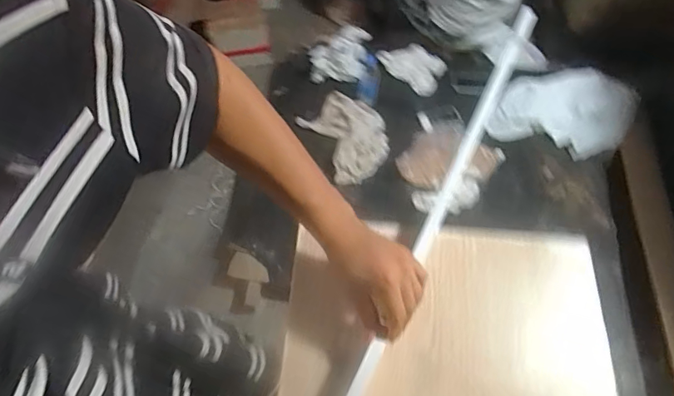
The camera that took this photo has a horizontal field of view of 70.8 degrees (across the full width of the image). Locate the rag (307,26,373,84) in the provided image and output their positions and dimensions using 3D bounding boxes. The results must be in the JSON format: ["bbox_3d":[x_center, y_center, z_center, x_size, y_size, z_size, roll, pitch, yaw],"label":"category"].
[{"bbox_3d":[0.008,-0.577,1.888,0.235,0.084,0.271,8,62,3],"label":"rag"}]

